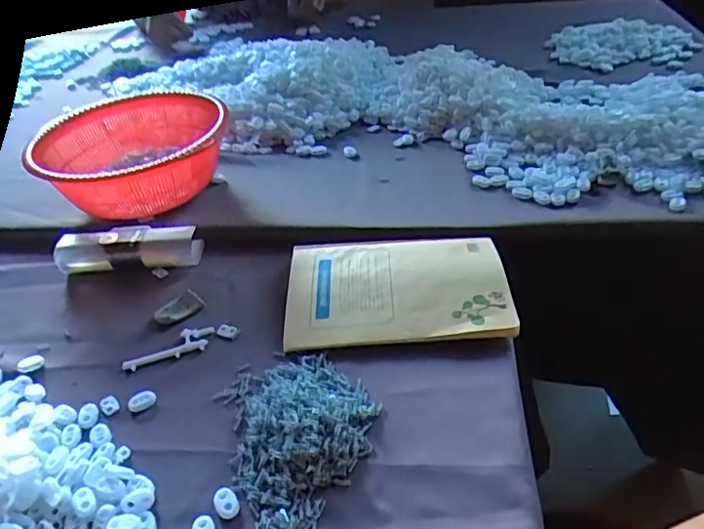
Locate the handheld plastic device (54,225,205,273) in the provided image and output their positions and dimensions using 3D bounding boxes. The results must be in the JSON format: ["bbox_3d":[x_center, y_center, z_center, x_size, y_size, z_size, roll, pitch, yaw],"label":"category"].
[{"bbox_3d":[-0.247,-0.017,0.625,0.156,0.040,0.042,-5,38,3],"label":"handheld plastic device"}]

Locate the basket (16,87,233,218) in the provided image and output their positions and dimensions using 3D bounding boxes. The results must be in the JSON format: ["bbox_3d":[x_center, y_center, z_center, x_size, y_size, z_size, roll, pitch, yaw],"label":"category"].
[{"bbox_3d":[-0.256,-0.141,0.722,0.221,0.104,0.247,-2,39,8],"label":"basket"}]

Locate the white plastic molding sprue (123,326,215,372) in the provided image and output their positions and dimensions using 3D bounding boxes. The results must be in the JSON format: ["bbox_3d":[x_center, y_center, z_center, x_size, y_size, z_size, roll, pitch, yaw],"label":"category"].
[{"bbox_3d":[-0.169,0.077,0.520,0.084,0.007,0.028,-20,40,-15],"label":"white plastic molding sprue"}]

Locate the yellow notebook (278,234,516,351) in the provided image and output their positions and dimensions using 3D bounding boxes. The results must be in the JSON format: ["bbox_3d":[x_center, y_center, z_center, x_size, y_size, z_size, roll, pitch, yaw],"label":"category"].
[{"bbox_3d":[0.042,0.021,0.540,0.206,0.022,0.134,-3,38,6],"label":"yellow notebook"}]

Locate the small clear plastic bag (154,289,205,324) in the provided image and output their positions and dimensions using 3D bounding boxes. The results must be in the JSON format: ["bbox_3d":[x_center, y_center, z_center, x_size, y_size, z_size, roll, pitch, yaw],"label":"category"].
[{"bbox_3d":[-0.173,0.043,0.558,0.046,0.010,0.026,-33,45,-28],"label":"small clear plastic bag"}]

